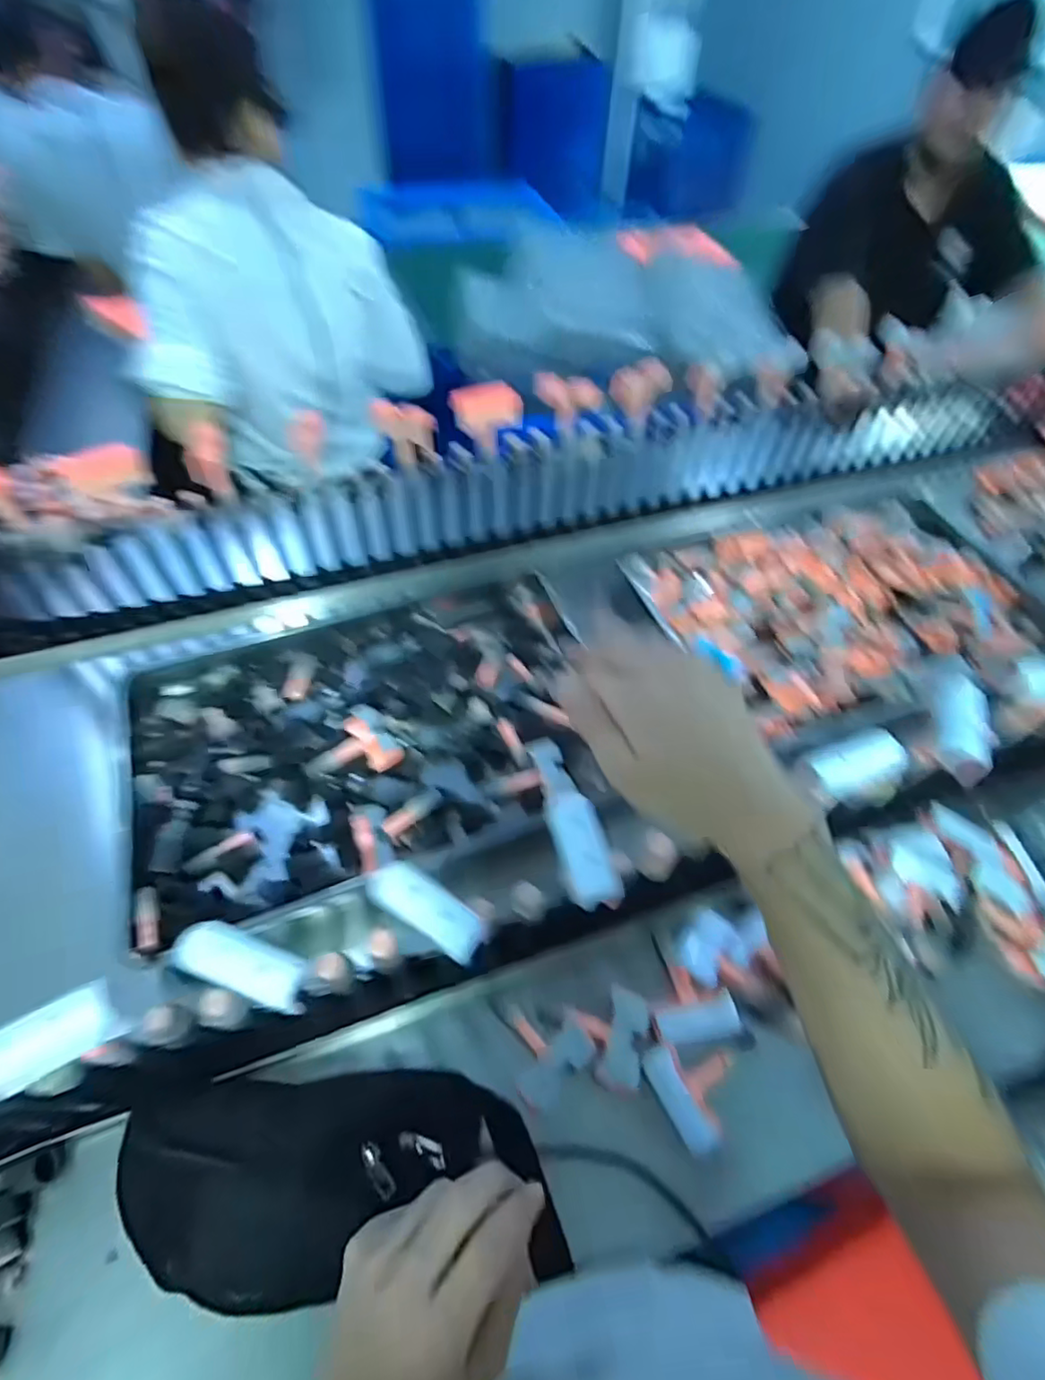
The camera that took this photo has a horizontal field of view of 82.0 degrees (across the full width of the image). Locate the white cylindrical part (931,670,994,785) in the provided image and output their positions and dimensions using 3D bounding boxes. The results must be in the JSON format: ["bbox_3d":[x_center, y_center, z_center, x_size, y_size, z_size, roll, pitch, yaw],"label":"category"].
[{"bbox_3d":[0.375,0.029,0.514,0.030,0.034,0.110,13,55,6],"label":"white cylindrical part"}]

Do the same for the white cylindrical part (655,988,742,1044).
[{"bbox_3d":[0.168,0.315,0.573,0.074,0.030,0.034,-20,55,10],"label":"white cylindrical part"}]

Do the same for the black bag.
[{"bbox_3d":[-0.141,0.386,0.476,0.339,0.077,0.137,2,54,-9],"label":"black bag"}]

